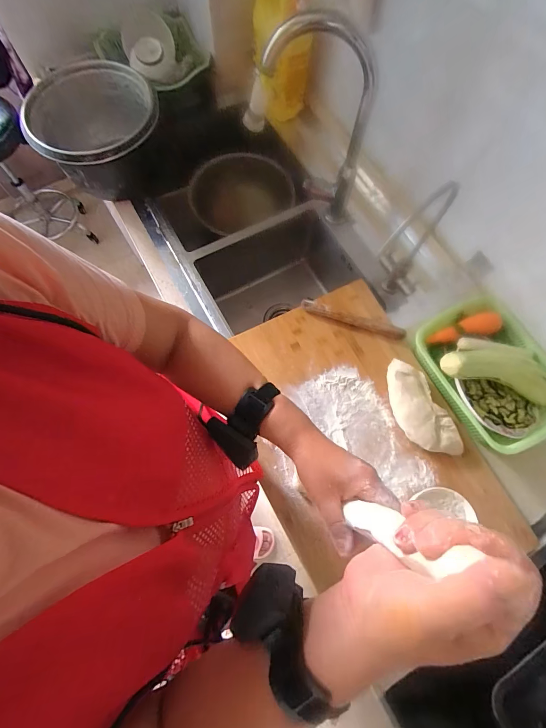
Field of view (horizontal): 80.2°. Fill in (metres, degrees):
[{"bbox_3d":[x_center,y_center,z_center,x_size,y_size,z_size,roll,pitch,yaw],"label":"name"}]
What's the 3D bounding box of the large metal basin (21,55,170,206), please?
[{"bbox_3d":[-0.405,-0.518,0.737,0.292,0.163,0.300,1,72,-2],"label":"large metal basin"}]

